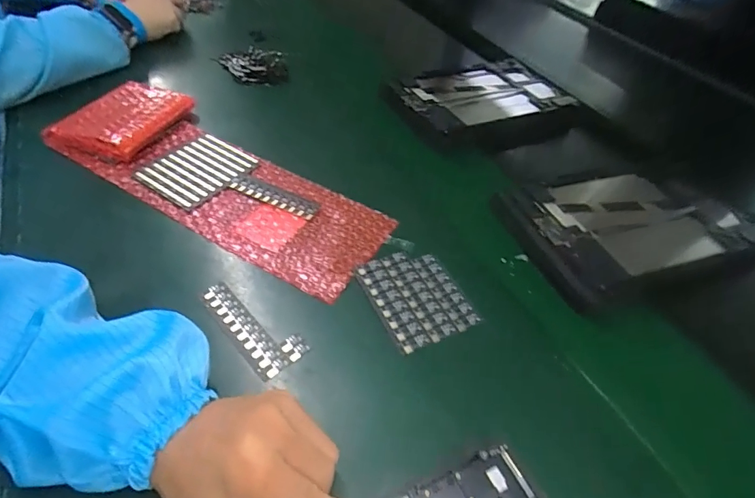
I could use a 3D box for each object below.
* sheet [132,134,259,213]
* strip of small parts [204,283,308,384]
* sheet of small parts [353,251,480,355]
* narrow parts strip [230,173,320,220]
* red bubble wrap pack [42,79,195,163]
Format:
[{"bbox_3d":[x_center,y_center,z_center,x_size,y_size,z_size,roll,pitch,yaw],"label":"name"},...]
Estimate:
[{"bbox_3d":[-0.195,-0.087,0.485,0.095,0.007,0.096,27,51,20],"label":"sheet"},{"bbox_3d":[-0.100,0.059,0.353,0.038,0.008,0.095,-35,57,-31],"label":"strip of small parts"},{"bbox_3d":[0.032,0.038,0.383,0.074,0.005,0.089,-19,51,-20],"label":"sheet of small parts"},{"bbox_3d":[-0.105,-0.056,0.462,0.100,0.004,0.027,22,49,16],"label":"narrow parts strip"},{"bbox_3d":[-0.296,-0.151,0.527,0.100,0.027,0.129,17,48,12],"label":"red bubble wrap pack"}]

